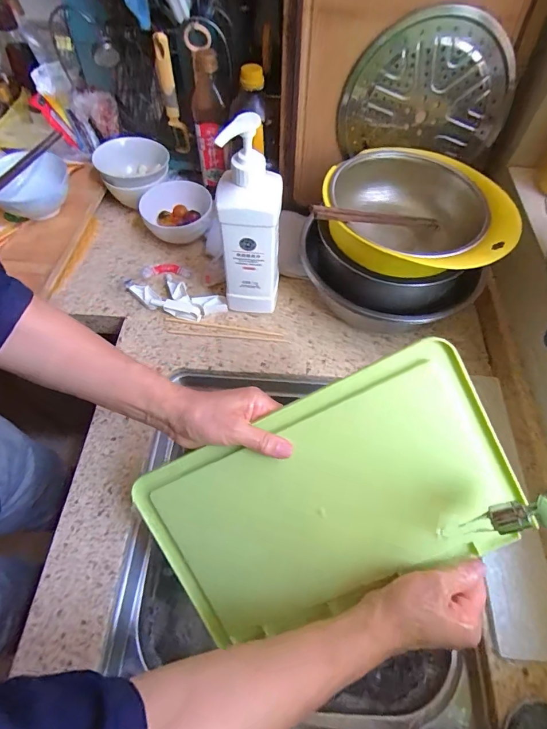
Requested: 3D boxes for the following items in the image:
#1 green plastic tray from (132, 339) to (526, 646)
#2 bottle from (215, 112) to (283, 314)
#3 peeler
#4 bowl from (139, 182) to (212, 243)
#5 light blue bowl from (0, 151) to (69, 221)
[{"bbox_3d":[0.048,0.141,0.391,0.346,0.011,0.208,-27,92,11],"label":"green plastic tray"},{"bbox_3d":[-0.033,-0.186,0.541,0.085,0.289,0.069,5,59,2],"label":"bottle"},{"bbox_3d":[-0.178,-0.464,0.689,0.025,0.182,0.031,-27,63,-16],"label":"peeler"},{"bbox_3d":[-0.171,-0.261,0.708,0.124,0.067,0.119,0,59,-1],"label":"bowl"},{"bbox_3d":[-0.413,-0.299,0.677,0.129,0.070,0.140,-38,66,-21],"label":"light blue bowl"}]

